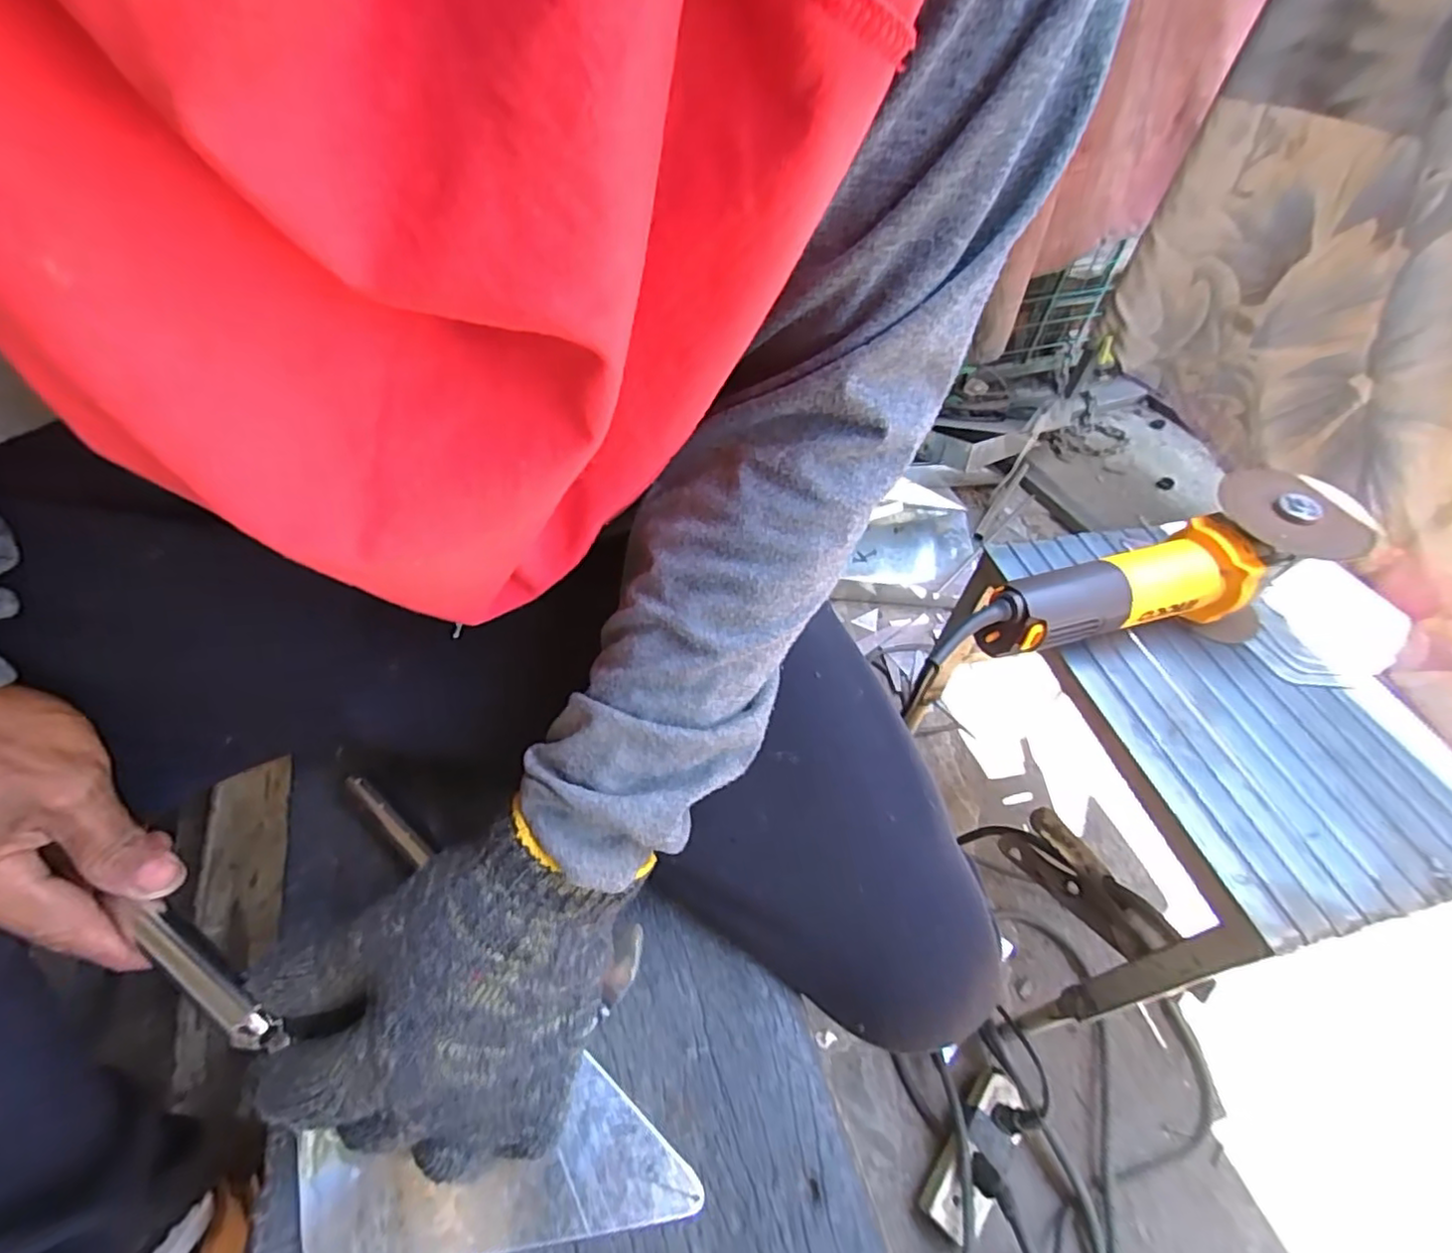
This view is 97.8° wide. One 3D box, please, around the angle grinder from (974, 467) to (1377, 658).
[{"bbox_3d":[0.334,-0.036,0.477,0.293,0.097,0.098,-18,53,-17],"label":"angle grinder"}]

